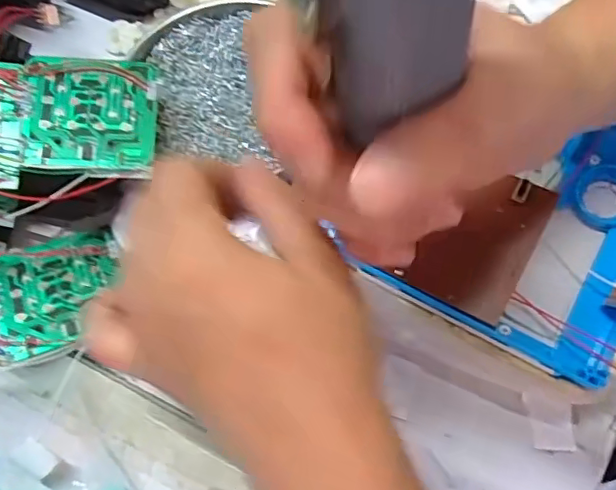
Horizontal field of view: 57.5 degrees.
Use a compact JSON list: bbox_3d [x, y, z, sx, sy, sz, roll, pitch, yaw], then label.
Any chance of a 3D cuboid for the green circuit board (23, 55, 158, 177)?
[{"bbox_3d":[-0.122,-0.075,0.317,0.070,0.009,0.069,0,75,-2],"label":"green circuit board"}]

